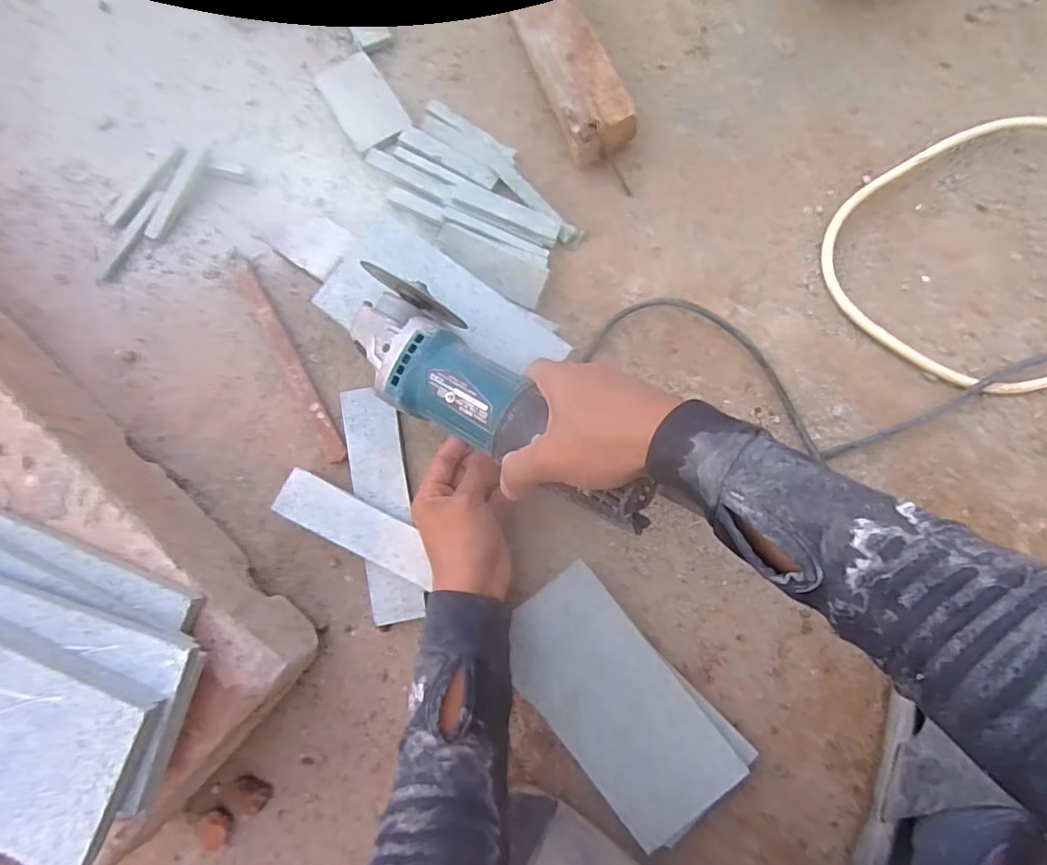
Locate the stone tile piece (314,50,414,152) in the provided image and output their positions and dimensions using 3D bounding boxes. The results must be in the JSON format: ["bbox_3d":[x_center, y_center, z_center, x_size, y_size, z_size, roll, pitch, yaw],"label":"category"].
[{"bbox_3d":[-0.157,-0.319,0.544,0.056,0.015,0.109,-31,81,-1],"label":"stone tile piece"}]

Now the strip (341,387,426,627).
[{"bbox_3d":[-0.120,0.059,0.484,0.045,0.017,0.198,-11,81,2],"label":"strip"}]

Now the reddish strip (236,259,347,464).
[{"bbox_3d":[-0.212,-0.067,0.510,0.019,0.010,0.212,-30,81,-1],"label":"reddish strip"}]

